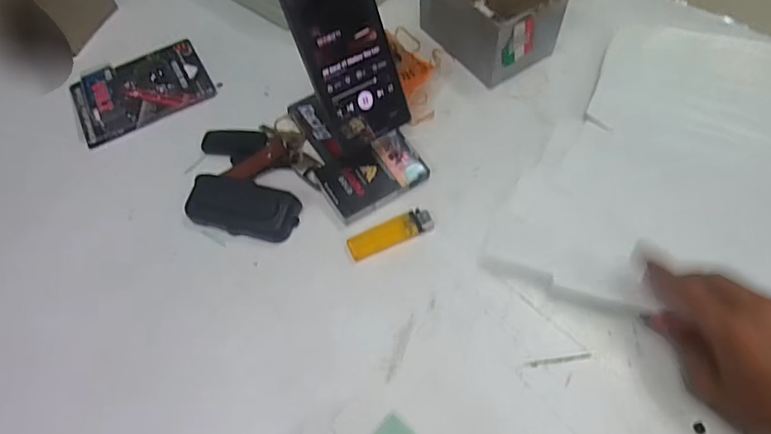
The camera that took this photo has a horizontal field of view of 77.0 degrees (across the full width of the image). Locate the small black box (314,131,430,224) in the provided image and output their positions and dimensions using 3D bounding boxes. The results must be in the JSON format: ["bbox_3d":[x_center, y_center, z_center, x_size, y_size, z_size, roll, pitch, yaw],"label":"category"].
[{"bbox_3d":[-0.012,-0.041,0.468,0.095,0.022,0.058,-28,61,-13],"label":"small black box"}]

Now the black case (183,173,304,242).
[{"bbox_3d":[-0.135,-0.010,0.463,0.104,0.016,0.052,15,61,12],"label":"black case"}]

